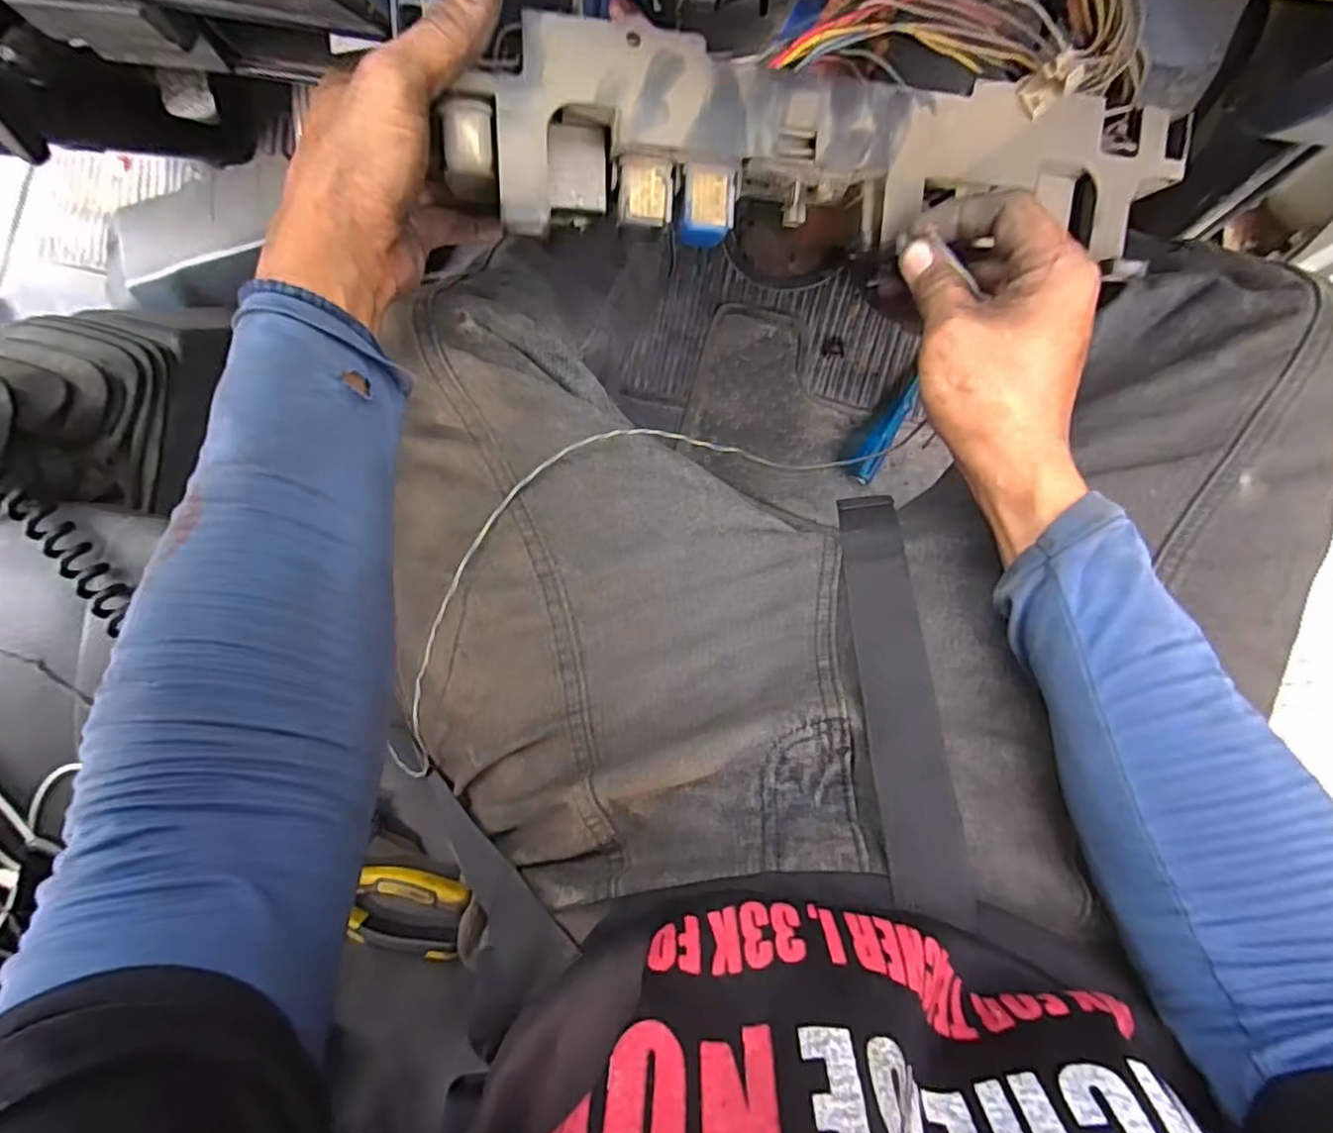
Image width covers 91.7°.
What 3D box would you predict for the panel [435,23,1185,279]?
[{"bbox_3d":[0.095,-0.213,0.340,0.395,0.044,0.088,-3,92,-10],"label":"panel"}]

